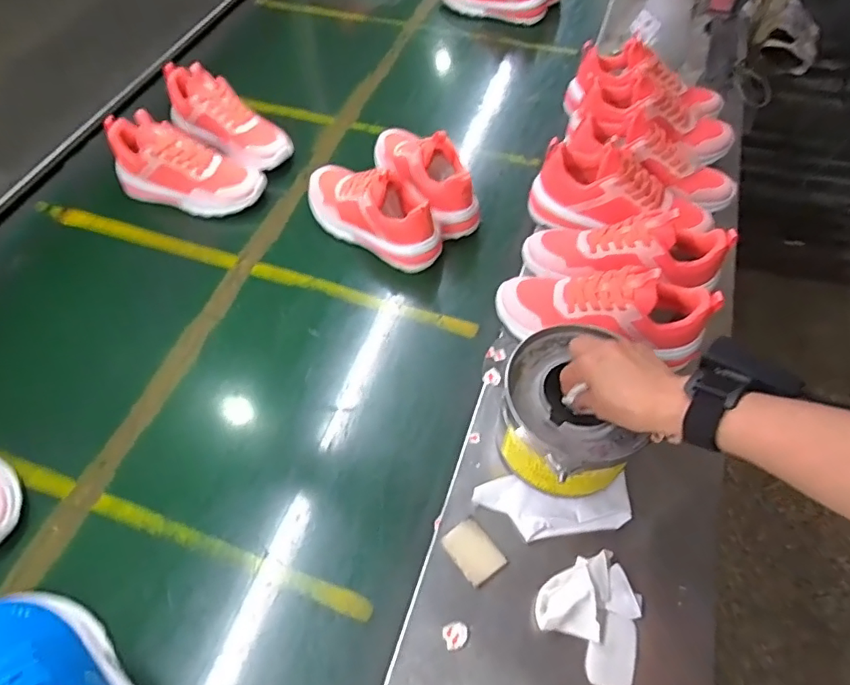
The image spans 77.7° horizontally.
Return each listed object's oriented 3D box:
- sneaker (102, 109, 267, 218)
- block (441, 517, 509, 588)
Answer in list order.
[{"bbox_3d":[-0.355,-0.261,0.790,0.220,0.111,0.089,15,59,9],"label":"sneaker"},{"bbox_3d":[0.048,0.202,0.515,0.041,0.004,0.056,-33,63,-19],"label":"block"}]

